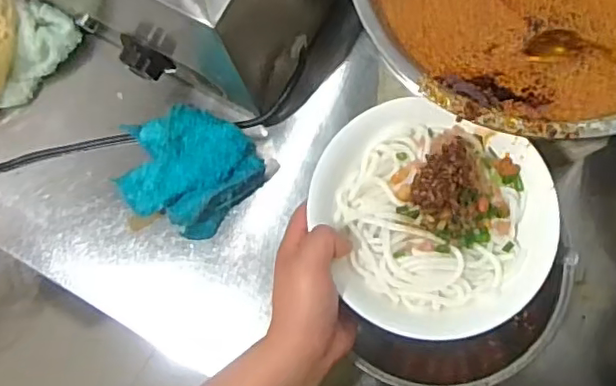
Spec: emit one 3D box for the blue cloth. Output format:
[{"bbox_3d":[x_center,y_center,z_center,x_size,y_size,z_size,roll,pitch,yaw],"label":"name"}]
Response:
[{"bbox_3d":[-0.117,-0.026,0.574,0.123,0.038,0.119,42,88,9],"label":"blue cloth"}]

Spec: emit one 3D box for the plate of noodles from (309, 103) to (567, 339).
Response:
[{"bbox_3d":[0.086,0.018,0.437,0.170,0.034,0.161,-1,83,6],"label":"plate of noodles"}]

